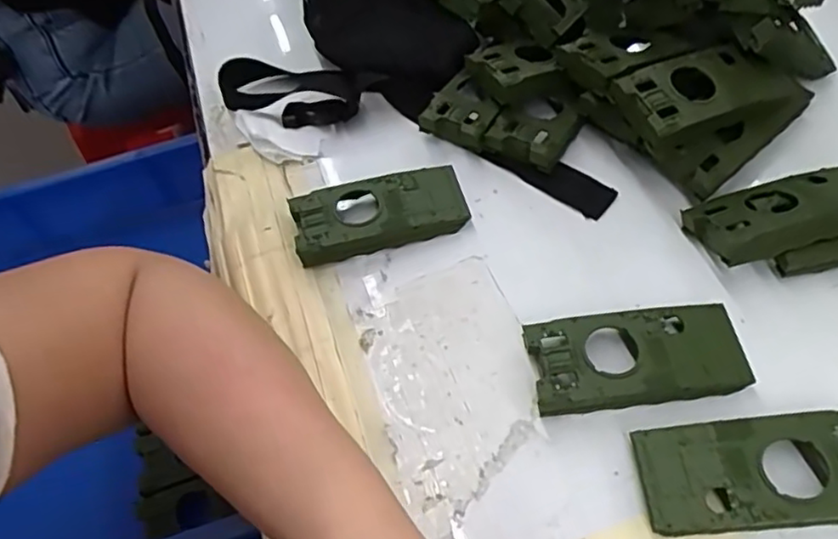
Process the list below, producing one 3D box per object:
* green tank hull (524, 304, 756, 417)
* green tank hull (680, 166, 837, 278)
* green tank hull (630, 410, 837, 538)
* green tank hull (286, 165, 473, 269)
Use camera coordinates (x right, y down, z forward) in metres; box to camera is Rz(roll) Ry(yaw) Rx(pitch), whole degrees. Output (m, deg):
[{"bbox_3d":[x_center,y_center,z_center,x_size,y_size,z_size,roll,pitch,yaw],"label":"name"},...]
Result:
[{"bbox_3d":[0.109,0.046,0.326,0.104,0.020,0.046,-8,56,2],"label":"green tank hull"},{"bbox_3d":[0.221,-0.032,0.350,0.134,0.033,0.055,-11,56,0],"label":"green tank hull"},{"bbox_3d":[0.153,0.090,0.286,0.102,0.018,0.046,-6,56,3],"label":"green tank hull"},{"bbox_3d":[-0.024,-0.035,0.395,0.104,0.020,0.046,-15,56,-3],"label":"green tank hull"}]

